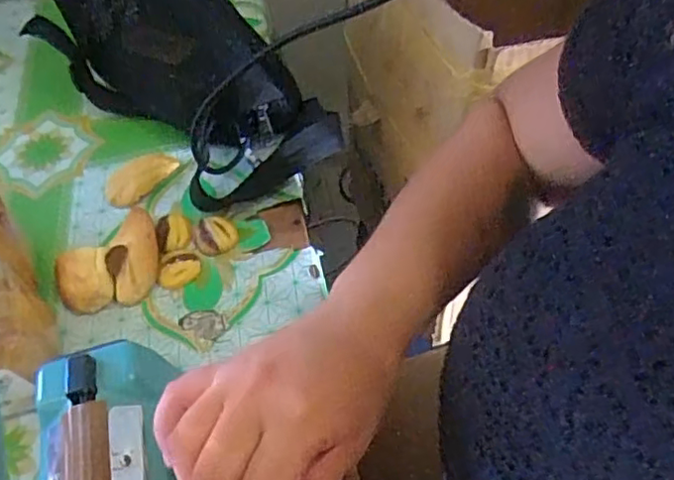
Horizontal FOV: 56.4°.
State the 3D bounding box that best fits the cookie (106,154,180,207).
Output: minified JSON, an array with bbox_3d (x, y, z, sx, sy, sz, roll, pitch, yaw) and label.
[{"bbox_3d":[-0.171,-0.054,0.552,0.036,0.014,0.065,29,59,23],"label":"cookie"}]

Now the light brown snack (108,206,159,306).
[{"bbox_3d":[-0.160,0.012,0.496,0.037,0.014,0.079,-5,64,-2],"label":"light brown snack"}]

